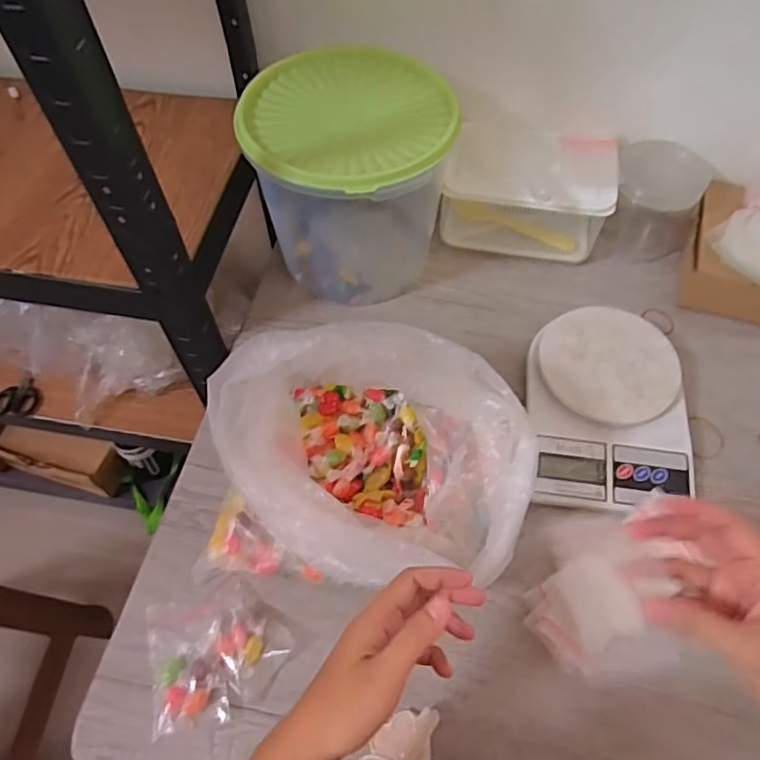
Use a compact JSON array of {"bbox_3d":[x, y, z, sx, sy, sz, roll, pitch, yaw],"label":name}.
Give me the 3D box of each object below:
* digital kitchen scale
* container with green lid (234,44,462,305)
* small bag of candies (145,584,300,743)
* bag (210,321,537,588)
[{"bbox_3d":[0.215,0.022,0.558,0.141,0.032,0.194,3,58,2],"label":"digital kitchen scale"},{"bbox_3d":[-0.028,-0.207,0.621,0.191,0.183,0.219,4,58,3],"label":"container with green lid"},{"bbox_3d":[-0.127,0.212,0.465,0.107,0.016,0.091,-17,60,-9],"label":"small bag of candies"},{"bbox_3d":[-0.001,0.059,0.458,0.232,0.141,0.194,37,65,21],"label":"bag"}]

